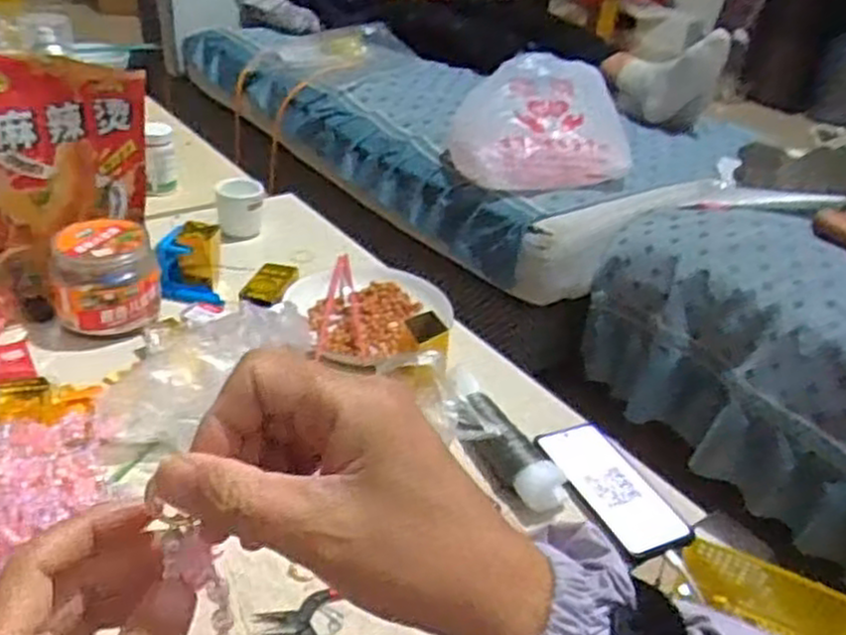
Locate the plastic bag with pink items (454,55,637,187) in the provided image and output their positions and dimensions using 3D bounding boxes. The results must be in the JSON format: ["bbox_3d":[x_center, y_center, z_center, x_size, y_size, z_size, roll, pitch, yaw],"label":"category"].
[{"bbox_3d":[0.229,-0.379,1.475,0.334,0.161,0.257,4,33,-4],"label":"plastic bag with pink items"}]

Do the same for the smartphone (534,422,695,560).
[{"bbox_3d":[0.177,0.156,0.715,0.081,0.010,0.163,-12,37,-26],"label":"smartphone"}]

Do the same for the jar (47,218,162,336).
[{"bbox_3d":[-0.352,-0.044,0.853,0.110,0.095,0.092,-8,35,-21],"label":"jar"}]

